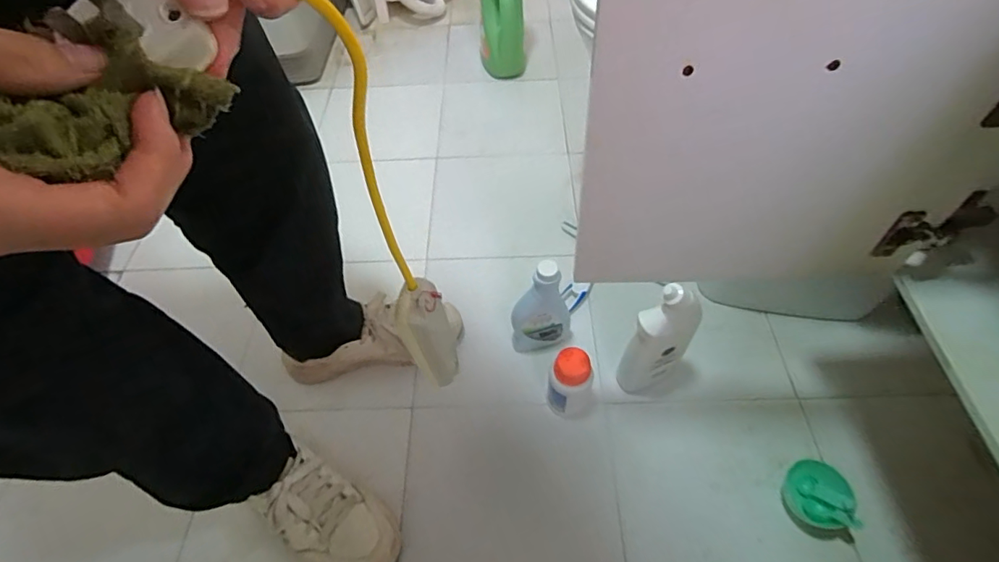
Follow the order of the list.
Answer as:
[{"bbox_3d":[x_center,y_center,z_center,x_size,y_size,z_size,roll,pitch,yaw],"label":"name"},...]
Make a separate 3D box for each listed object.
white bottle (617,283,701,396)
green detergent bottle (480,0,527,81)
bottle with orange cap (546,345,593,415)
[{"bbox_3d":[0.225,0.086,0.711,0.070,0.258,0.072,-1,56,2],"label":"white bottle"},{"bbox_3d":[0.007,-0.682,1.214,0.107,0.357,0.096,-5,35,-1],"label":"green detergent bottle"},{"bbox_3d":[0.103,0.152,0.750,0.067,0.141,0.064,11,56,11],"label":"bottle with orange cap"}]

